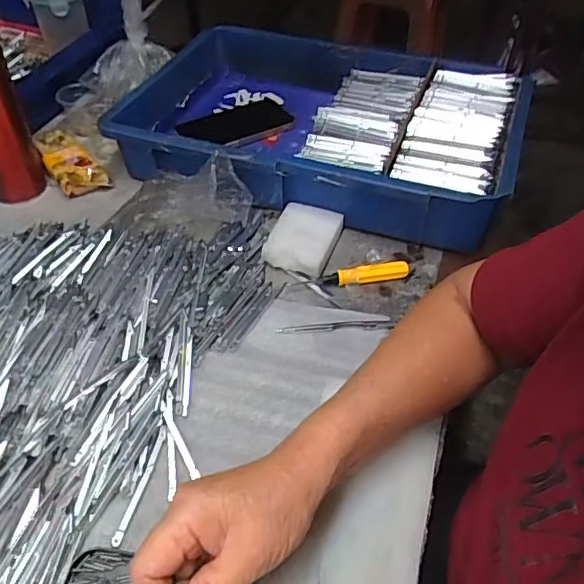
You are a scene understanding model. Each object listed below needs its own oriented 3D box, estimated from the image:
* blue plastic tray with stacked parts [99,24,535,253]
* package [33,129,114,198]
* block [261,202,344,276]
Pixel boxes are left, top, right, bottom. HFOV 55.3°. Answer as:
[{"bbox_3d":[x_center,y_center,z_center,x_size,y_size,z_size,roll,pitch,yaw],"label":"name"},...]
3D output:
[{"bbox_3d":[0.034,-0.194,0.652,0.426,0.098,0.288,17,48,14],"label":"blue plastic tray with stacked parts"},{"bbox_3d":[-0.262,-0.156,0.654,0.052,0.024,0.119,-27,52,-25],"label":"package"},{"bbox_3d":[0.011,-0.055,0.561,0.064,0.027,0.078,17,46,13],"label":"block"}]

